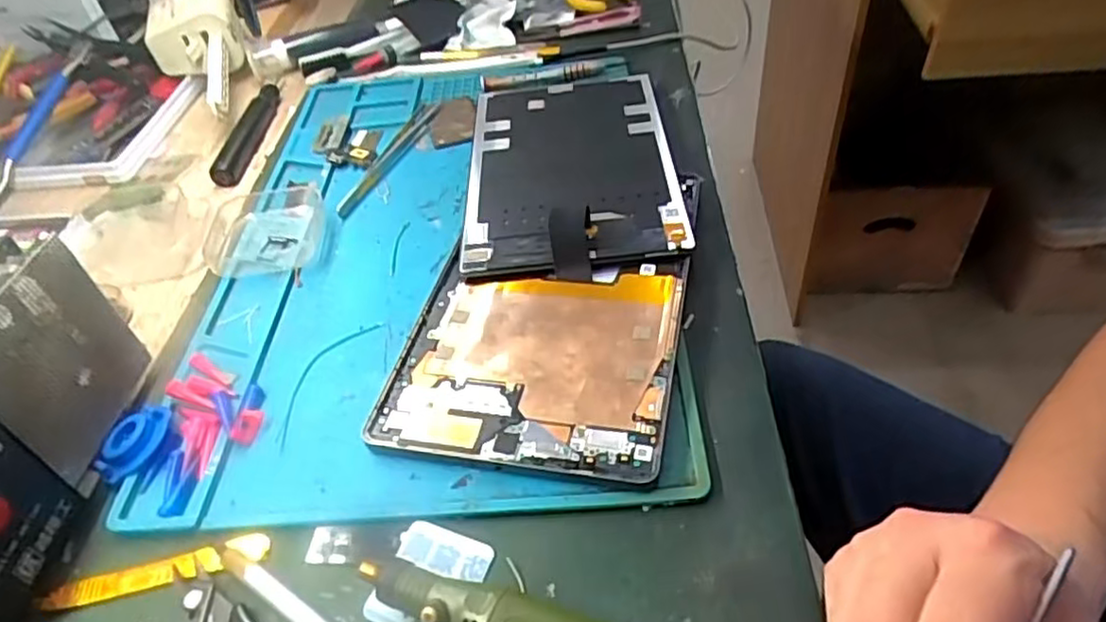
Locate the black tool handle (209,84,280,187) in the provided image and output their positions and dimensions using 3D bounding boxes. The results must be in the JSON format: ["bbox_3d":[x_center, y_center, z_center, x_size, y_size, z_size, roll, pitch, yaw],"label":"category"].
[{"bbox_3d":[-0.230,-0.136,0.517,0.017,0.015,0.132,-4,45,1],"label":"black tool handle"}]

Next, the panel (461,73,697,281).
[{"bbox_3d":[0.009,-0.093,0.427,0.123,0.012,0.211,-7,43,2],"label":"panel"}]

